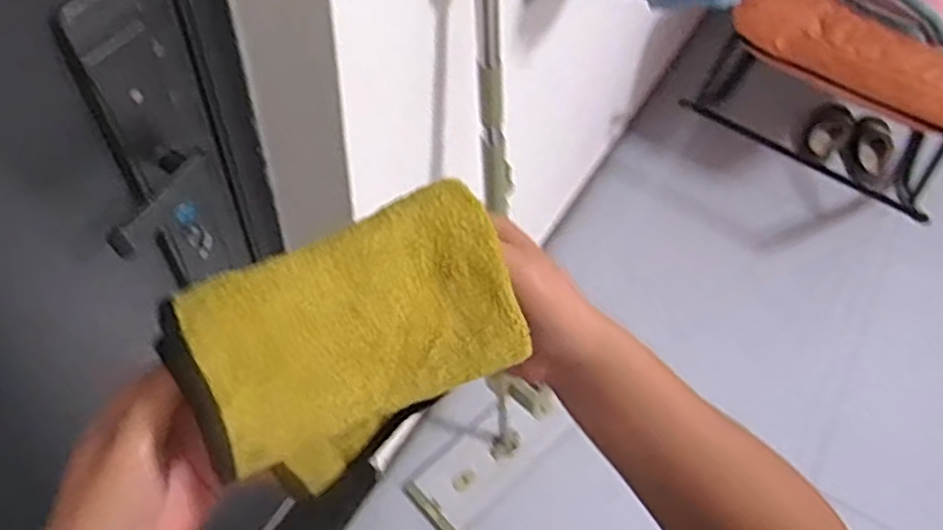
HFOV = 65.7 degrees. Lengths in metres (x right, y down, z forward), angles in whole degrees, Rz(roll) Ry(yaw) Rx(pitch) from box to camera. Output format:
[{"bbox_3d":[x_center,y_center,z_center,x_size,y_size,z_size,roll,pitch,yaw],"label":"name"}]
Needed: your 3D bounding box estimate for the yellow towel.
[{"bbox_3d":[-0.050,0.033,0.326,0.143,0.026,0.097,-25,88,-16],"label":"yellow towel"}]

